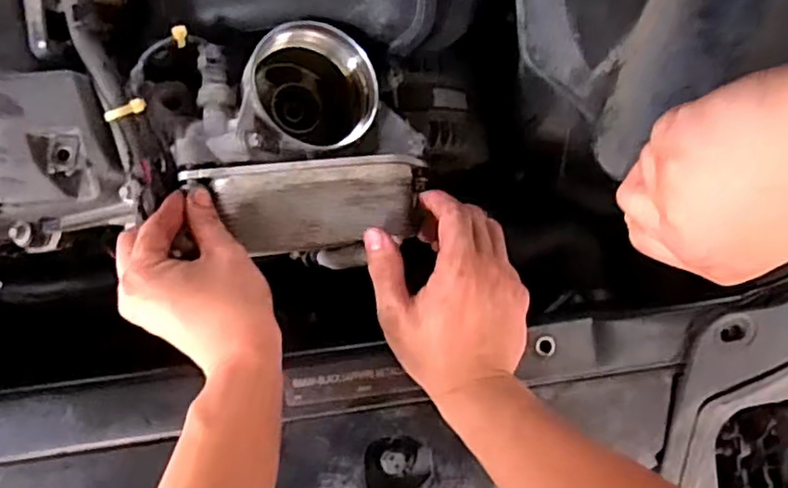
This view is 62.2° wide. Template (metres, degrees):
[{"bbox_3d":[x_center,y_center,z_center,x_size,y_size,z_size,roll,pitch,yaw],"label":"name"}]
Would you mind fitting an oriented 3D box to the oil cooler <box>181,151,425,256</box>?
[{"bbox_3d":[-0.053,-0.025,0.447,0.156,0.037,0.061,-4,86,-14],"label":"oil cooler"}]

